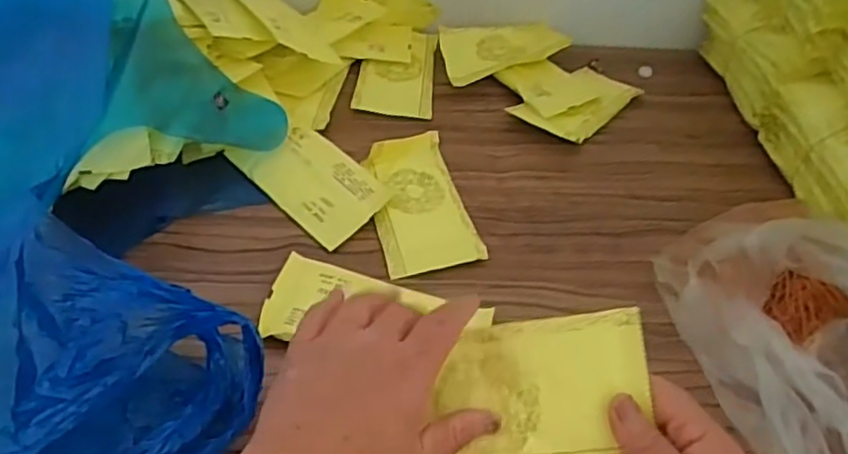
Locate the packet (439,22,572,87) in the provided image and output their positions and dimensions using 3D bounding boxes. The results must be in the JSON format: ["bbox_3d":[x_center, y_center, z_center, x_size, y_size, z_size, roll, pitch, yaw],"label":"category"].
[{"bbox_3d":[0.089,-0.213,0.766,0.164,0.031,0.083,-18,51,-22],"label":"packet"}]

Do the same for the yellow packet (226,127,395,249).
[{"bbox_3d":[-0.104,-0.047,0.611,0.085,0.012,0.149,-33,58,-32],"label":"yellow packet"}]

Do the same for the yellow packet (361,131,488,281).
[{"bbox_3d":[-0.006,-0.031,0.600,0.086,0.021,0.165,-8,48,-14],"label":"yellow packet"}]

